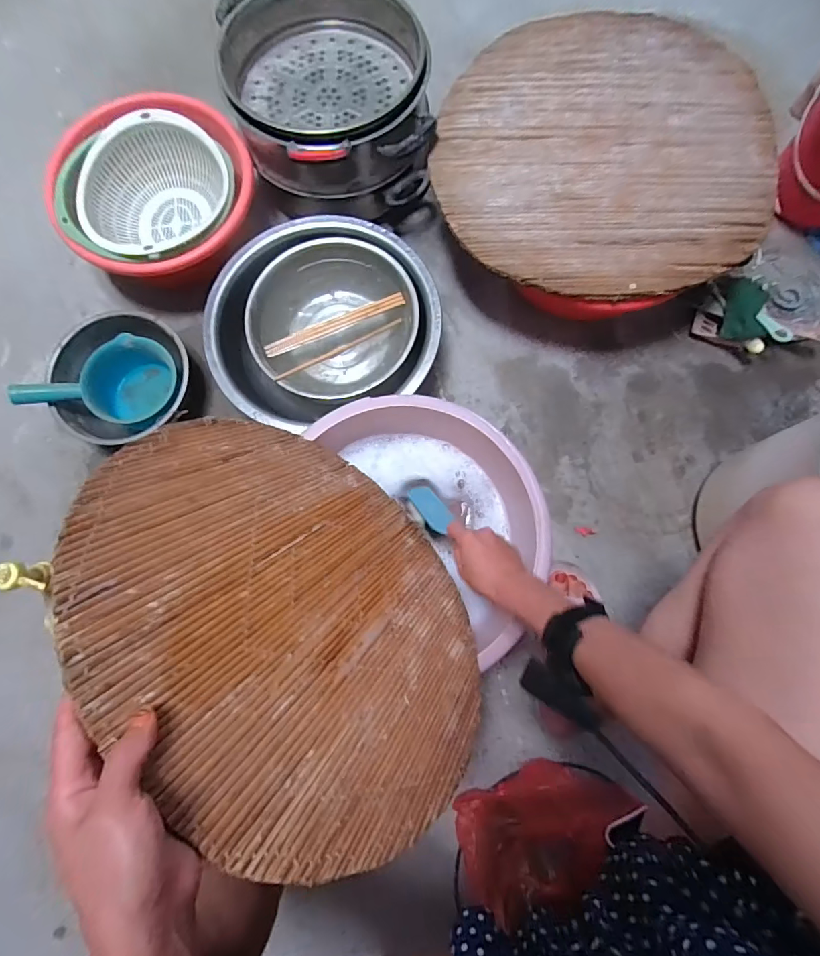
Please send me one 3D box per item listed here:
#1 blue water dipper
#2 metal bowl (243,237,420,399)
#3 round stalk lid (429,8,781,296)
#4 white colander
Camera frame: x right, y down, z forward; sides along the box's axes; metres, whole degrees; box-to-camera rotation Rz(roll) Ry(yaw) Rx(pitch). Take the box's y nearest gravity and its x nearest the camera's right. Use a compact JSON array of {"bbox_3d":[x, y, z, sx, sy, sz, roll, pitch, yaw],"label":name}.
[{"bbox_3d":[-0.473,-0.160,0.722,0.199,0.108,0.125,0,79,0],"label":"blue water dipper"},{"bbox_3d":[-0.121,-0.245,0.744,0.258,0.101,0.239,0,79,0],"label":"metal bowl"},{"bbox_3d":[0.294,-0.505,0.701,0.508,0.039,0.484,0,79,0],"label":"round stalk lid"},{"bbox_3d":[-0.426,-0.469,0.760,0.212,0.099,0.235,40,82,7],"label":"white colander"}]

